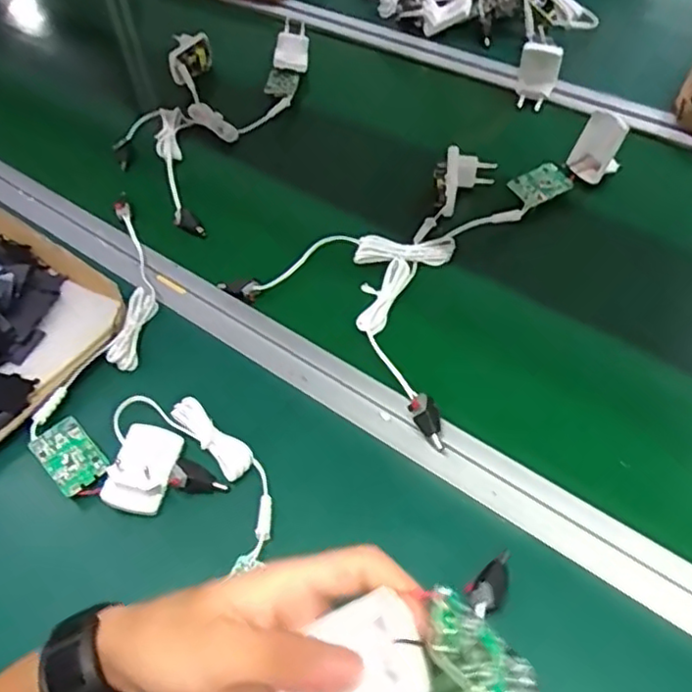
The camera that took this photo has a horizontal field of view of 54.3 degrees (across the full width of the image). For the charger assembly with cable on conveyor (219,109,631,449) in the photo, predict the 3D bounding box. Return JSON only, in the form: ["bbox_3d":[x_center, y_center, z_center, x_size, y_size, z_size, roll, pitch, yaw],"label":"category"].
[{"bbox_3d":[0.099,-0.104,0.579,0.211,0.043,0.340,35,62,28],"label":"charger assembly with cable on conveyor"}]

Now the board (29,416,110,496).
[{"bbox_3d":[-0.191,0.074,0.465,0.035,0.007,0.053,-37,58,-22],"label":"board"}]

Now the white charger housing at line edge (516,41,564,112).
[{"bbox_3d":[0.197,-0.279,0.696,0.039,0.059,0.027,14,54,15],"label":"white charger housing at line edge"}]

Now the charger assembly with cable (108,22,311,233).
[{"bbox_3d":[-0.156,-0.245,0.725,0.155,0.044,0.317,13,54,14],"label":"charger assembly with cable"}]

